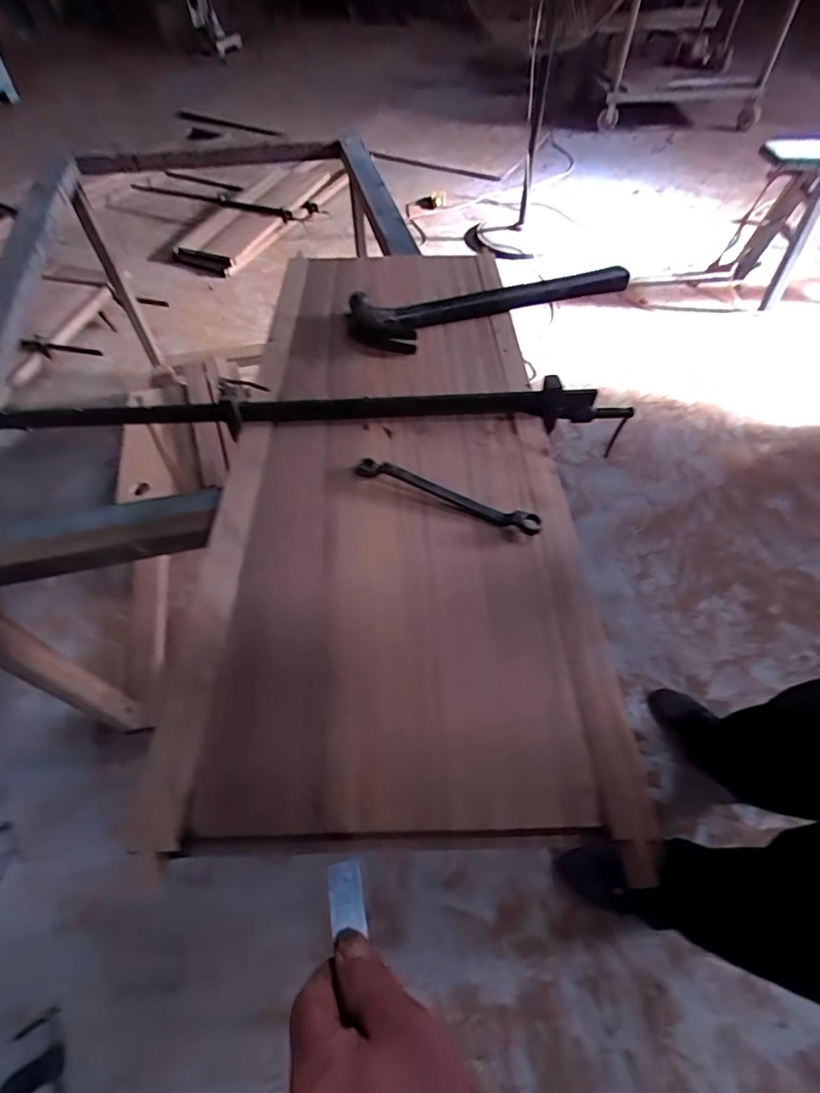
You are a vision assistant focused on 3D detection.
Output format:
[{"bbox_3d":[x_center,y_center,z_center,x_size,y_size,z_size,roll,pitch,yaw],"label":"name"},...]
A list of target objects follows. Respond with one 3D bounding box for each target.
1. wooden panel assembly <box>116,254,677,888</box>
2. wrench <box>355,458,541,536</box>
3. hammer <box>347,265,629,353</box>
[{"bbox_3d":[-0.023,-0.115,0.539,0.353,0.034,0.787,-1,56,-1],"label":"wooden panel assembly"},{"bbox_3d":[0.033,-0.052,0.483,0.196,0.018,0.019,22,59,14],"label":"wrench"},{"bbox_3d":[0.119,-0.370,0.713,0.421,0.027,0.125,-22,59,-14],"label":"hammer"}]

